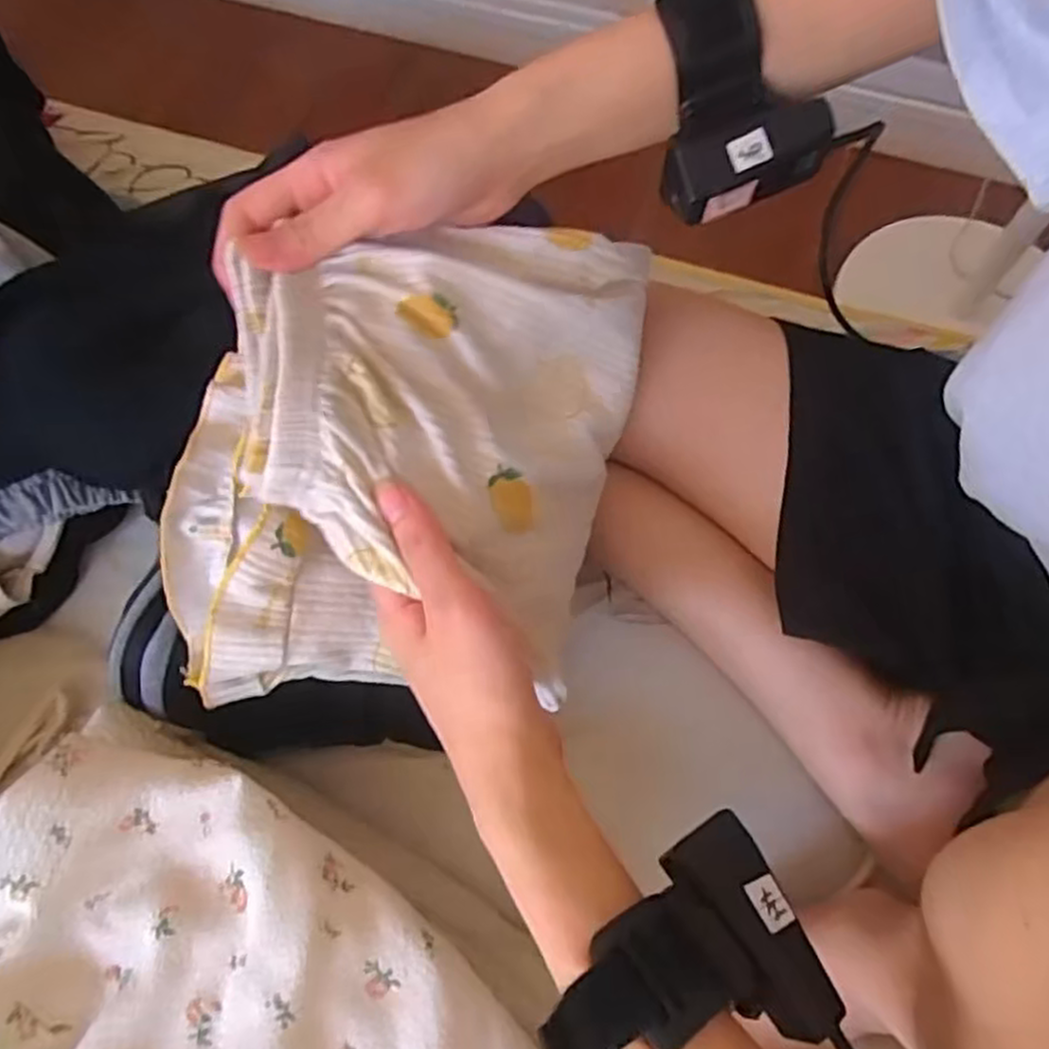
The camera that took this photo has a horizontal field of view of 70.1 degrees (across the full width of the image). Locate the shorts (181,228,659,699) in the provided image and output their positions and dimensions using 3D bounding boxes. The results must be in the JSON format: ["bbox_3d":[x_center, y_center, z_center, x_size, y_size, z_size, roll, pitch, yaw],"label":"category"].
[{"bbox_3d":[-0.061,-0.035,0.339,0.202,0.107,0.216,8,71,6],"label":"shorts"}]

